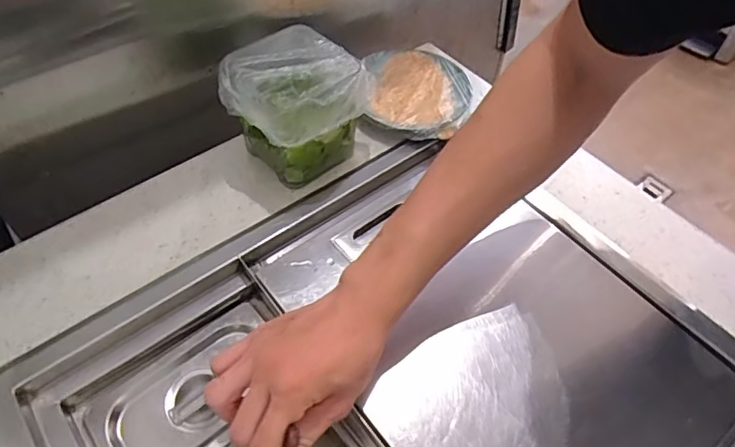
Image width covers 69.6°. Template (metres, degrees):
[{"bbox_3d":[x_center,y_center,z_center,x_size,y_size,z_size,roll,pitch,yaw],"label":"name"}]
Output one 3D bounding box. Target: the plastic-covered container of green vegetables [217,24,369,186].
[{"bbox_3d":[-0.071,-0.120,0.552,0.107,0.123,0.123,36,59,22],"label":"plastic-covered container of green vegetables"}]

